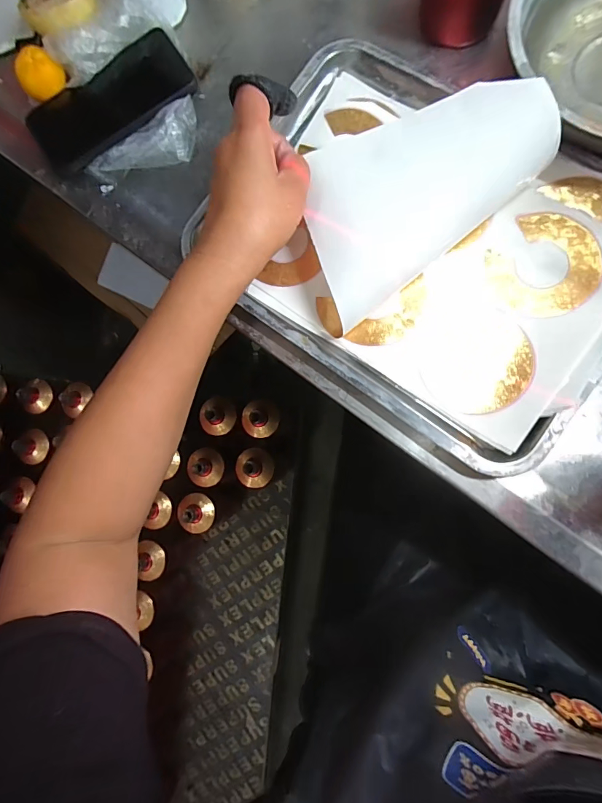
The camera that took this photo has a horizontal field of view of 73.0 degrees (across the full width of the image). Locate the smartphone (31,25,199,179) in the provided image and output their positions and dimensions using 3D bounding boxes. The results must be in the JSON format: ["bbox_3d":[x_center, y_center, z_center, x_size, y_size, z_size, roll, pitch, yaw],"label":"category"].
[{"bbox_3d":[-0.189,-0.302,0.408,0.169,0.017,0.069,-41,95,-8],"label":"smartphone"}]

